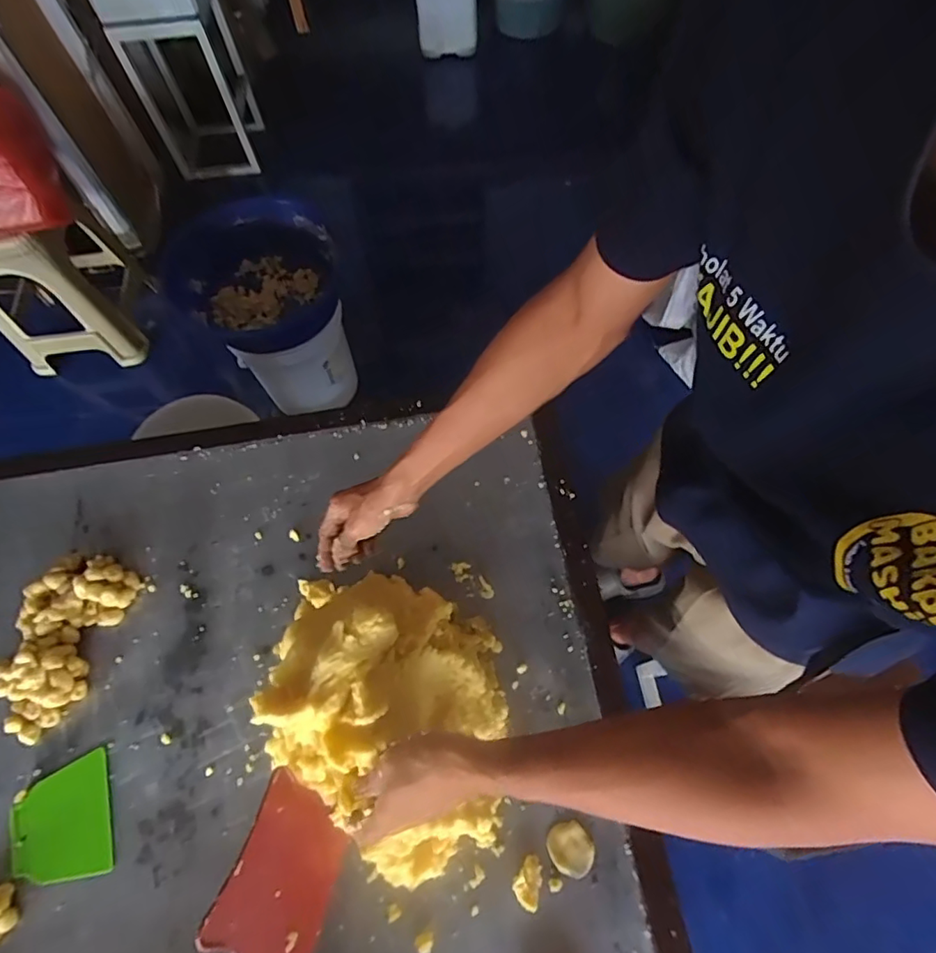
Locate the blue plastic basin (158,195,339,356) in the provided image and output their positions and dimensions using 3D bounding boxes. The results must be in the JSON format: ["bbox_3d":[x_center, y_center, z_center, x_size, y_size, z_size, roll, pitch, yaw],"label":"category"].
[{"bbox_3d":[-0.525,-0.500,1.334,0.405,0.135,0.429,-1,67,1],"label":"blue plastic basin"}]

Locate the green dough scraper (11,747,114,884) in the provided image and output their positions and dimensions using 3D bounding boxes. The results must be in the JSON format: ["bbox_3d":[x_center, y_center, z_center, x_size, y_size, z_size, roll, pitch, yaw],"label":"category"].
[{"bbox_3d":[-0.467,0.398,0.621,0.106,0.004,0.125,-19,66,-7],"label":"green dough scraper"}]

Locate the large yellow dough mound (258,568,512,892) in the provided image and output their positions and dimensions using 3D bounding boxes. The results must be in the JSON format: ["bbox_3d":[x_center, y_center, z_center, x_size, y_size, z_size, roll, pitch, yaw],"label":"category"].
[{"bbox_3d":[-0.087,0.243,0.566,0.235,0.192,0.279,-1,65,1],"label":"large yellow dough mound"}]

